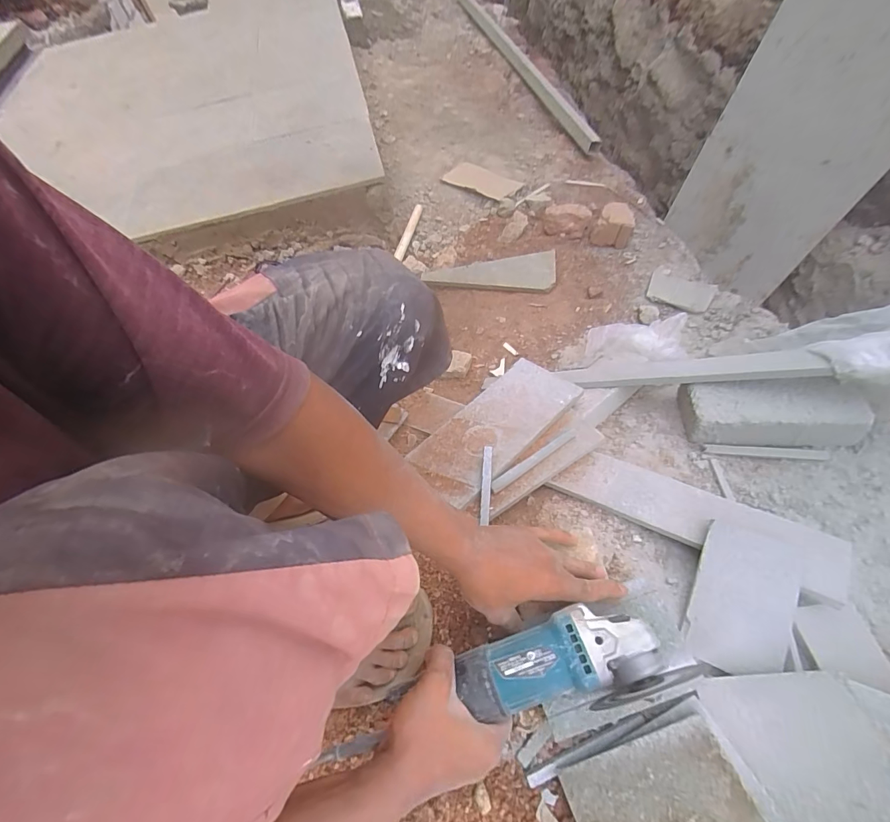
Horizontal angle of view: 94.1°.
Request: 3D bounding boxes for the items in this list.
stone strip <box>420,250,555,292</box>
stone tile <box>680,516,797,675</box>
[{"bbox_3d":[0.100,-0.316,0.936,0.292,0.023,0.097,-1,54,3],"label":"stone strip"},{"bbox_3d":[0.329,0.207,0.458,0.092,0.007,0.153,19,75,25],"label":"stone tile"}]

